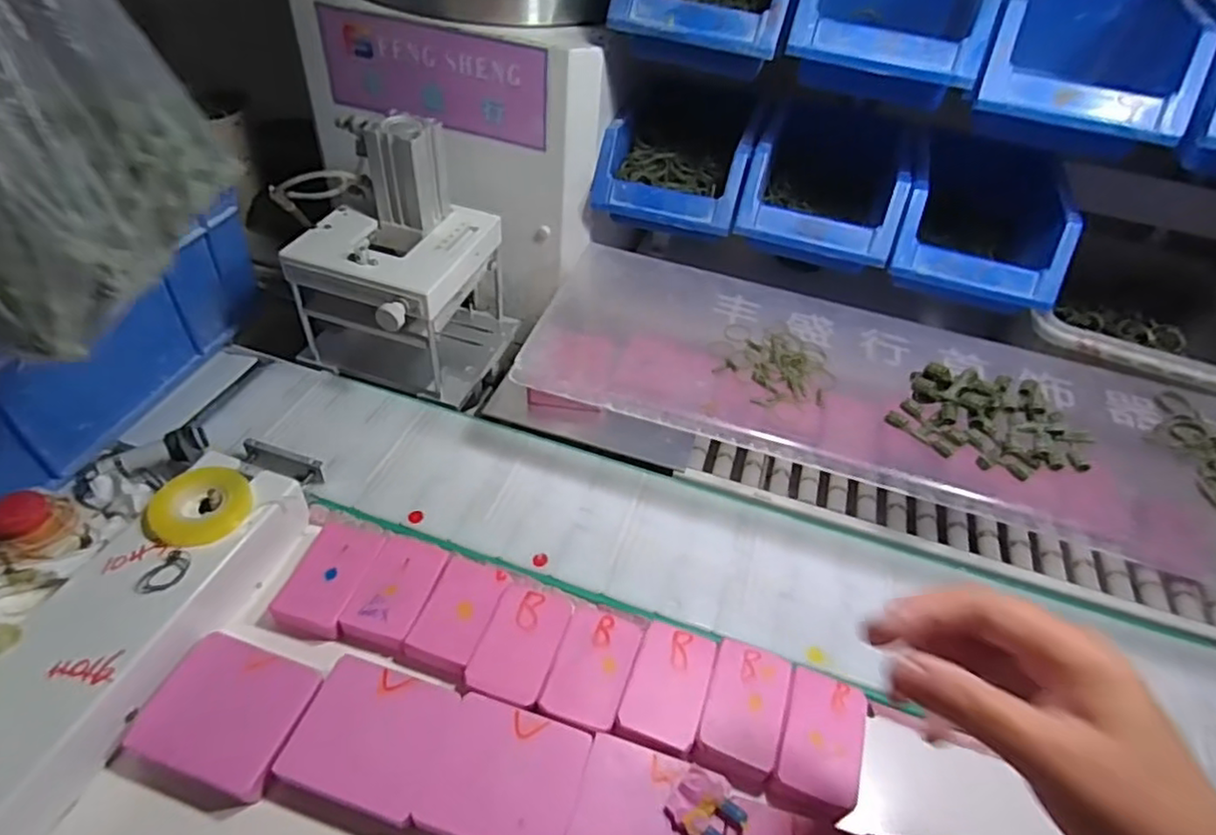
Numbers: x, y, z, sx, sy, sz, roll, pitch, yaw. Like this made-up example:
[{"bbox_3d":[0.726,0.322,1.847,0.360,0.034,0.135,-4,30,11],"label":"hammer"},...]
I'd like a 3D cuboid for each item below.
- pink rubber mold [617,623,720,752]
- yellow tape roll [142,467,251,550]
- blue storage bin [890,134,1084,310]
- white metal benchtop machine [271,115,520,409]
[{"bbox_3d":[0.037,0.161,0.396,0.044,0.016,0.072,18,46,11],"label":"pink rubber mold"},{"bbox_3d":[-0.258,0.056,0.417,0.057,0.008,0.056,3,45,-3],"label":"yellow tape roll"},{"bbox_3d":[0.306,-0.165,0.553,0.124,0.074,0.172,17,46,10],"label":"blue storage bin"},{"bbox_3d":[-0.174,-0.134,0.545,0.158,0.186,0.172,16,46,9],"label":"white metal benchtop machine"}]

